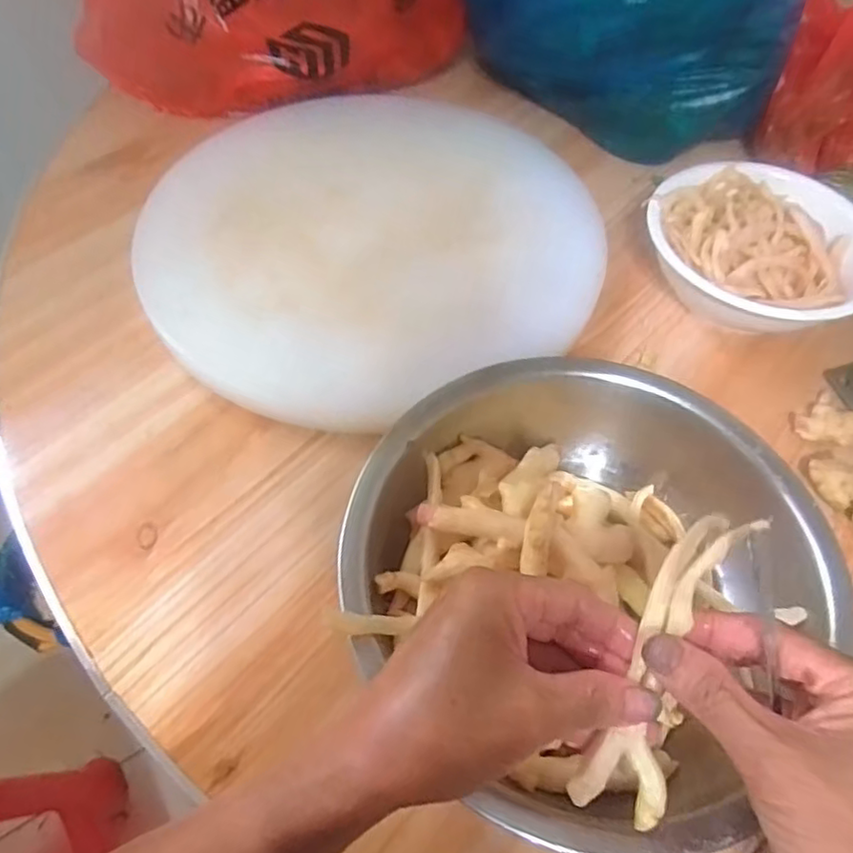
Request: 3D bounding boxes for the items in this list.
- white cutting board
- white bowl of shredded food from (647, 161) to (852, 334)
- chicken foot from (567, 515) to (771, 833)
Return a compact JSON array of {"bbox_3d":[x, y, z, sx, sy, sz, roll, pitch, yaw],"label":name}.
[{"bbox_3d":[-0.062,-0.186,0.584,0.390,0.027,0.383,-25,63,-13],"label":"white cutting board"},{"bbox_3d":[0.288,-0.154,0.549,0.184,0.066,0.154,20,59,13],"label":"white bowl of shredded food"},{"bbox_3d":[0.104,0.105,0.271,0.035,0.018,0.143,18,91,11],"label":"chicken foot"}]

